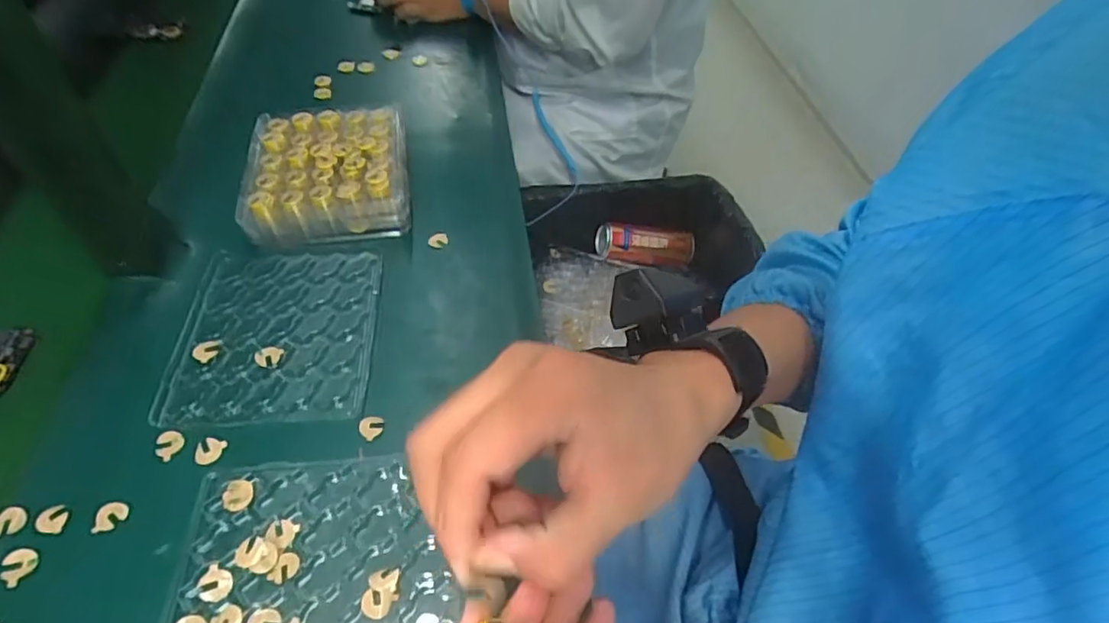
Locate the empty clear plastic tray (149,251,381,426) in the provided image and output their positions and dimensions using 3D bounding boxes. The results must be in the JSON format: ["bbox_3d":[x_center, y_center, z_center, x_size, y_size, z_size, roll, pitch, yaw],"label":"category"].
[{"bbox_3d":[-0.223,0.013,0.458,0.147,0.006,0.168,-3,51,-5],"label":"empty clear plastic tray"}]

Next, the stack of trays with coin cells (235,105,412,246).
[{"bbox_3d":[-0.222,-0.140,0.556,0.146,0.043,0.160,-9,52,-10],"label":"stack of trays with coin cells"}]

